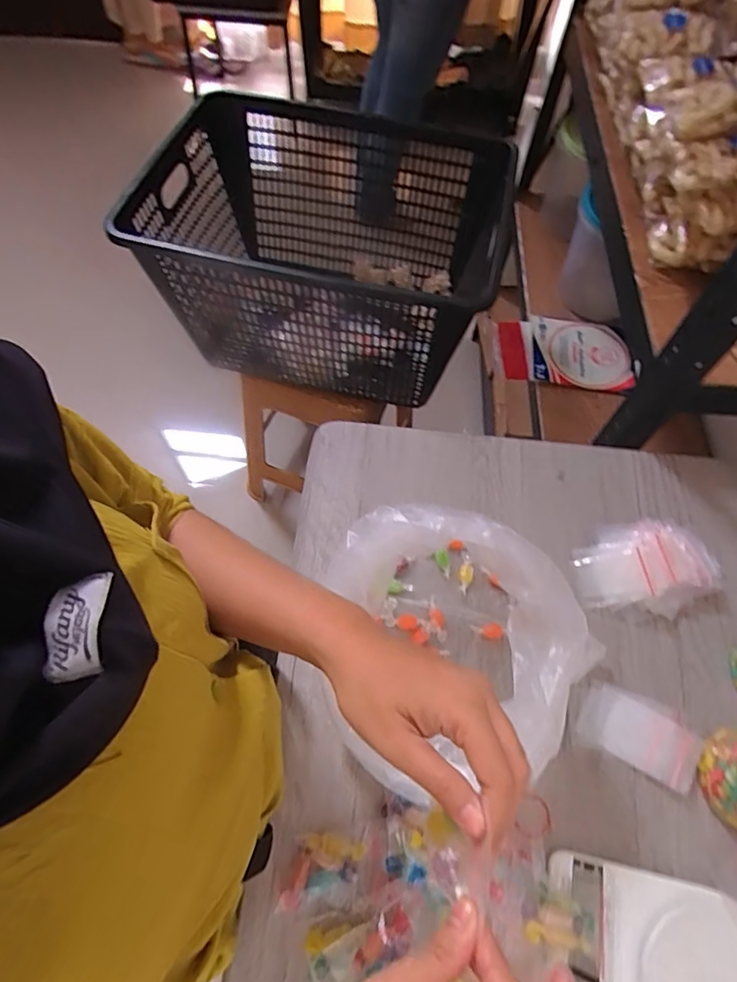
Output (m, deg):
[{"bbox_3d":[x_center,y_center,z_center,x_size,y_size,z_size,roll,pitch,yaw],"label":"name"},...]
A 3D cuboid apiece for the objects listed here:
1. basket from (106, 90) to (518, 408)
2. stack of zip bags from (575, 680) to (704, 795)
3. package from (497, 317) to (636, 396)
[{"bbox_3d":[-0.060,-0.440,0.962,0.555,0.301,0.513,12,62,4],"label":"basket"},{"bbox_3d":[0.248,0.221,0.487,0.105,0.005,0.065,23,64,10],"label":"stack of zip bags"},{"bbox_3d":[0.389,-0.271,1.056,0.267,0.052,0.176,9,63,7],"label":"package"}]

